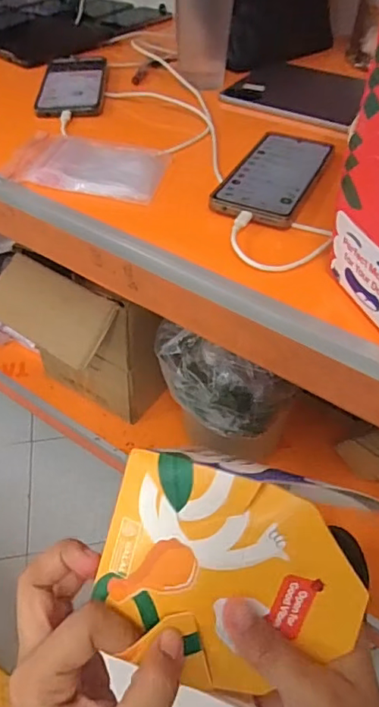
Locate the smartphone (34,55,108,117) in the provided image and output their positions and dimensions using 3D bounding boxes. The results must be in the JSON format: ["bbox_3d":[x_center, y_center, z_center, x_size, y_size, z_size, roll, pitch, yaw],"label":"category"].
[{"bbox_3d":[-0.150,-0.353,0.683,0.080,0.015,0.180,-2,46,-3],"label":"smartphone"}]

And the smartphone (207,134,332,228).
[{"bbox_3d":[0.085,-0.177,0.513,0.080,0.009,0.168,19,48,16],"label":"smartphone"}]

